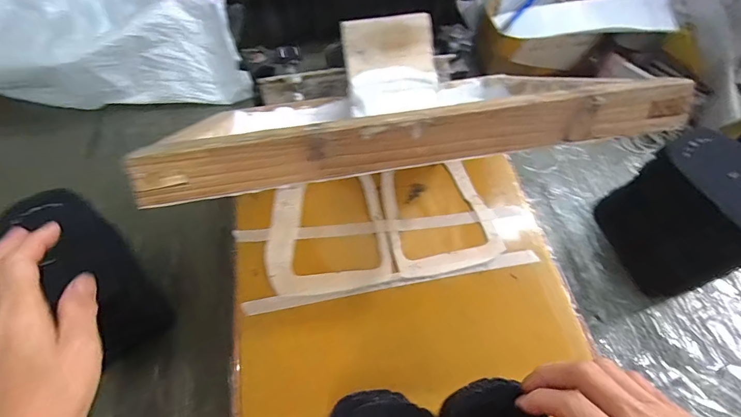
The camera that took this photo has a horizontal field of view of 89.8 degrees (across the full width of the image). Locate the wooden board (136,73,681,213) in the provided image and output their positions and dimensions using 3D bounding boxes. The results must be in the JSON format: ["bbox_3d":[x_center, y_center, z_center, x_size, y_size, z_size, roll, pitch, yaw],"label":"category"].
[{"bbox_3d":[0.033,-0.053,0.232,0.340,0.031,0.040,-10,61,-5],"label":"wooden board"}]

